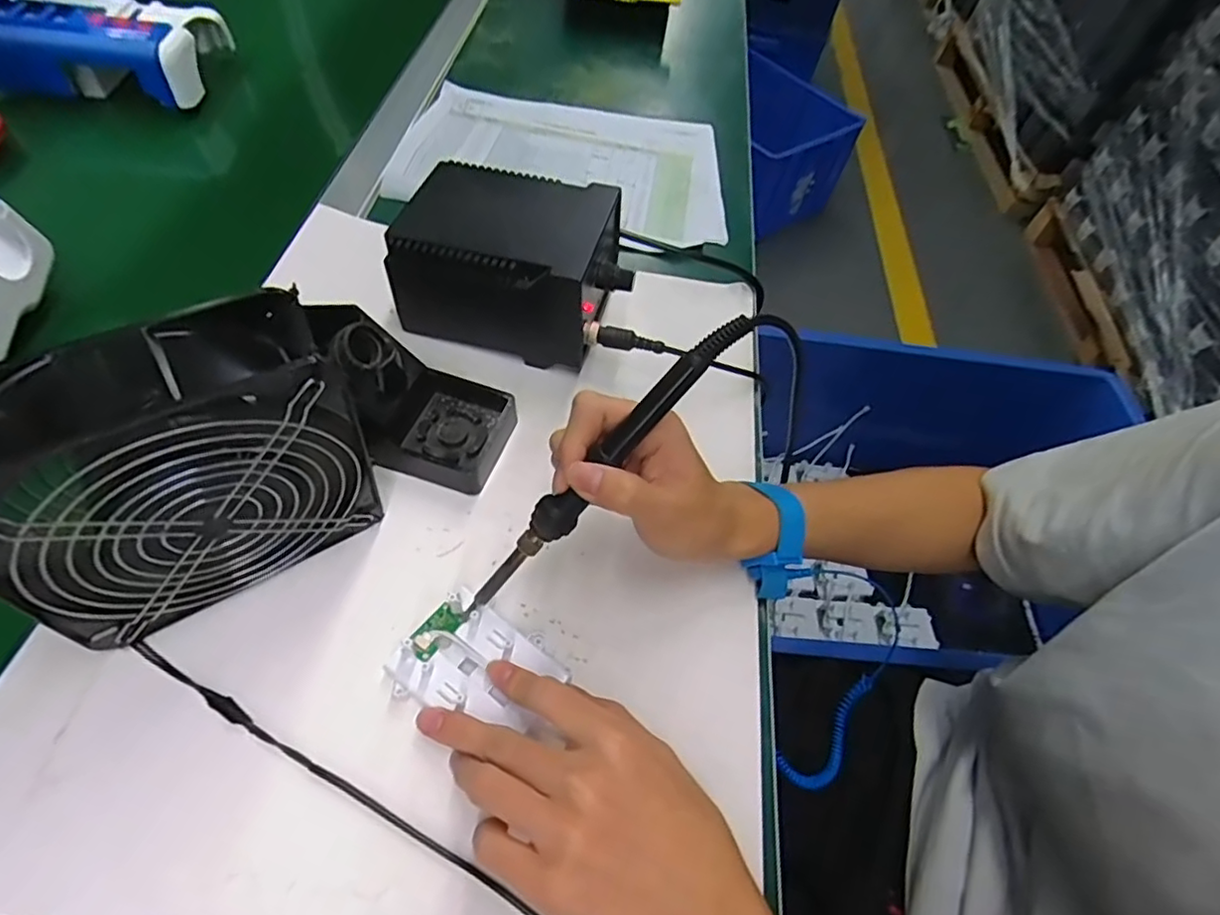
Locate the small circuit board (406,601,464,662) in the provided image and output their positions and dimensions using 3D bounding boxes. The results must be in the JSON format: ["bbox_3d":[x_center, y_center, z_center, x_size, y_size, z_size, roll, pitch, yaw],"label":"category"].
[{"bbox_3d":[-0.095,0.094,0.331,0.016,0.004,0.030,35,54,12],"label":"small circuit board"}]

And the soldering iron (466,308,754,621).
[{"bbox_3d":[-0.007,0.008,0.307,0.204,0.021,0.020,-49,60,16],"label":"soldering iron"}]

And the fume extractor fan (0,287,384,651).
[{"bbox_3d":[-0.199,0.016,0.295,0.150,0.163,0.060,-30,65,-25],"label":"fume extractor fan"}]

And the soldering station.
[{"bbox_3d":[-0.067,-0.146,0.459,0.159,0.082,0.120,14,55,0],"label":"soldering station"}]

